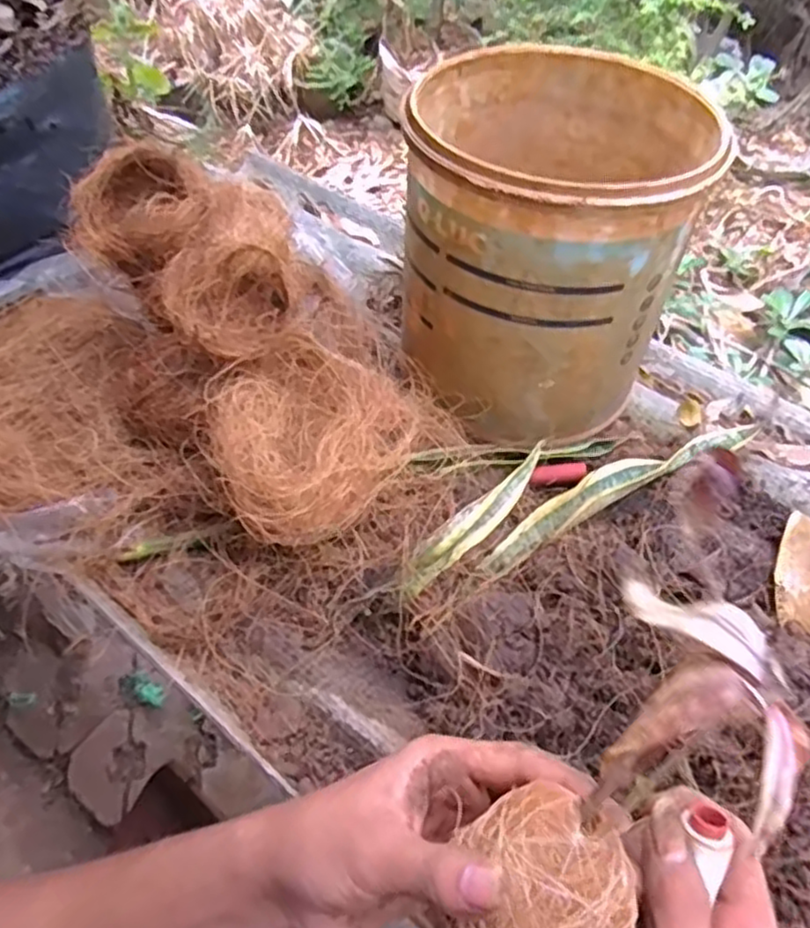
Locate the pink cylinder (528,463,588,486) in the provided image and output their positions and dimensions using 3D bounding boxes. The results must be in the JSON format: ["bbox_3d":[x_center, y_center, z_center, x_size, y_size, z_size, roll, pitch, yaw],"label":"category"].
[{"bbox_3d":[0.101,0.007,0.462,0.039,0.012,0.011,-12,55,-5],"label":"pink cylinder"}]

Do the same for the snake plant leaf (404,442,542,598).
[{"bbox_3d":[0.046,0.032,0.428,0.124,0.015,0.019,-39,61,-22],"label":"snake plant leaf"}]

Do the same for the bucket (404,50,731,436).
[{"bbox_3d":[0.090,-0.143,0.457,0.171,0.174,0.202,13,57,13],"label":"bucket"}]

